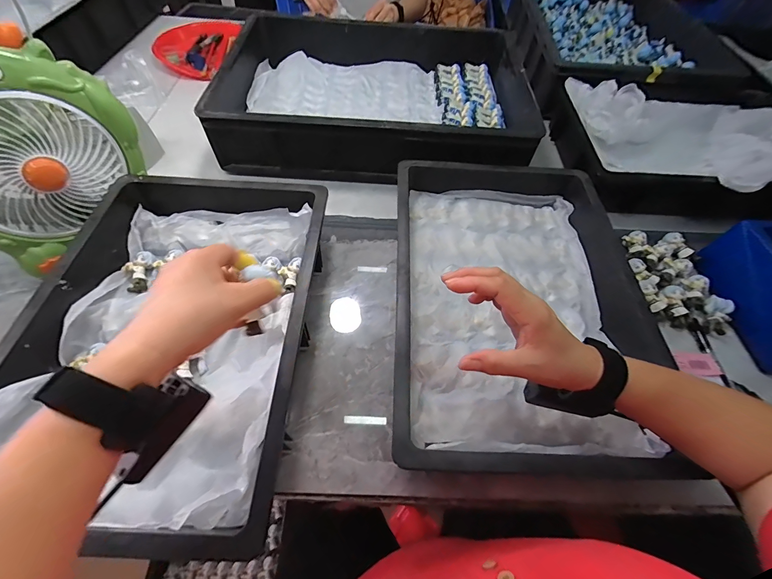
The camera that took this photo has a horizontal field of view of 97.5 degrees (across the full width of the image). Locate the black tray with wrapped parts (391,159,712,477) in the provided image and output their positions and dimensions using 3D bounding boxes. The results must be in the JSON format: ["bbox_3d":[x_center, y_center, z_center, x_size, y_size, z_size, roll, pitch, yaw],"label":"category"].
[{"bbox_3d":[0.162,-0.001,0.456,0.296,0.079,0.438,3,57,-1],"label":"black tray with wrapped parts"}]

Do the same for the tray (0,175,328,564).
[{"bbox_3d":[-0.248,0.041,0.419,0.303,0.117,0.445,3,57,-1],"label":"tray"}]

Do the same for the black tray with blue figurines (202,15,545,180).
[{"bbox_3d":[-0.016,-0.389,0.696,0.576,0.119,0.408,7,57,1],"label":"black tray with blue figurines"}]

